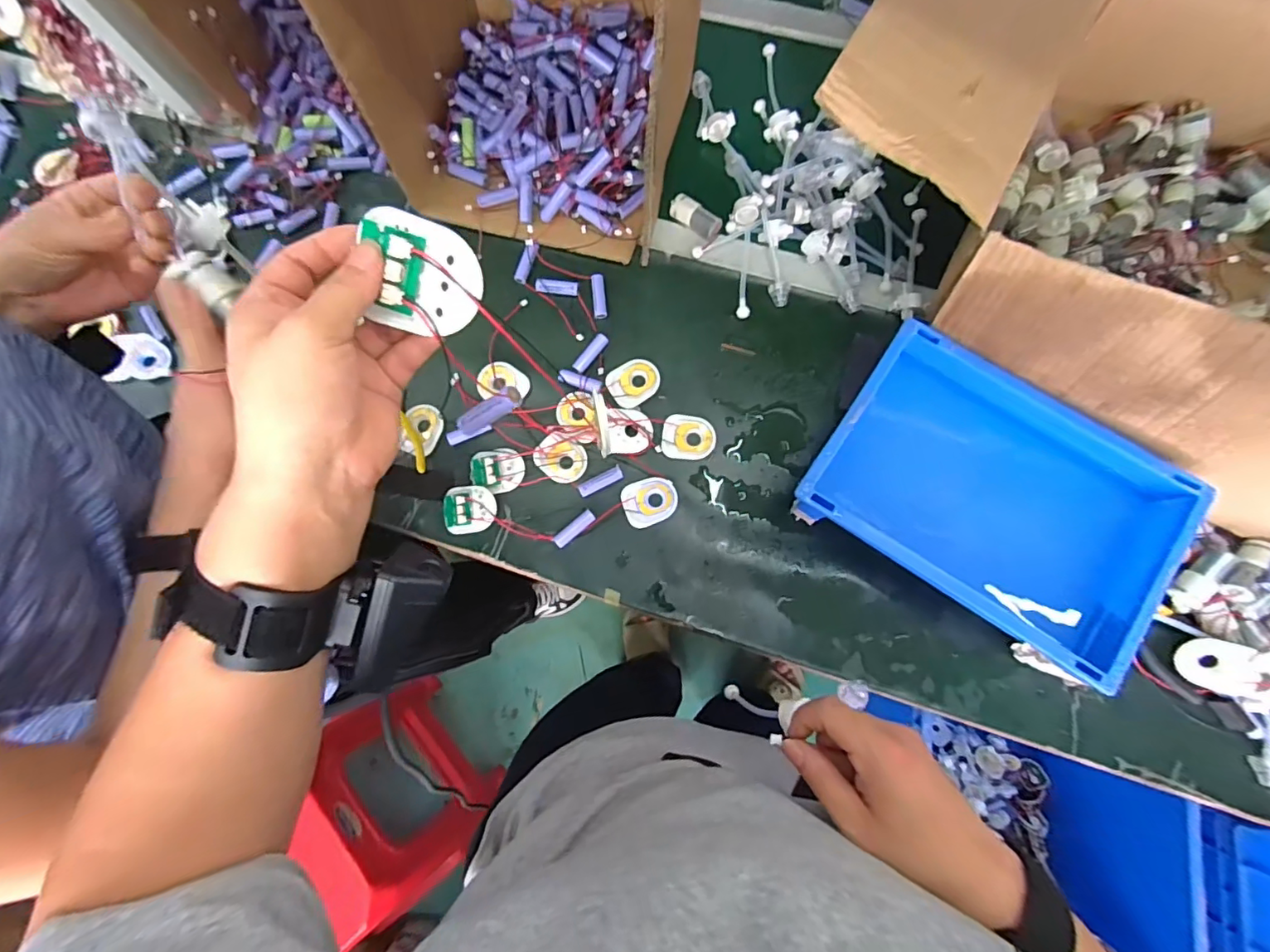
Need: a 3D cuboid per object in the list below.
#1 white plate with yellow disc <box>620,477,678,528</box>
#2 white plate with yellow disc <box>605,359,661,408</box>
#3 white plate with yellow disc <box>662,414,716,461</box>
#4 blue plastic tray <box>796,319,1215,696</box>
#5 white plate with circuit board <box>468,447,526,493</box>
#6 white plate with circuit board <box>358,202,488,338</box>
[{"bbox_3d":[0.017,0.027,0.584,0.058,0.004,0.048,-17,79,-1],"label":"white plate with yellow disc"},{"bbox_3d":[0.000,-0.108,0.615,0.060,0.004,0.052,-34,80,-4],"label":"white plate with yellow disc"},{"bbox_3d":[0.060,-0.043,0.600,0.057,0.004,0.051,2,79,3],"label":"white plate with yellow disc"},{"bbox_3d":[0.337,0.022,0.540,0.305,0.098,0.217,34,81,8],"label":"blue plastic tray"},{"bbox_3d":[-0.153,-0.006,0.601,0.059,0.008,0.048,-5,79,1],"label":"white plate with circuit board"},{"bbox_3d":[-0.096,-0.091,0.246,0.051,0.011,0.049,9,104,-7],"label":"white plate with circuit board"}]

